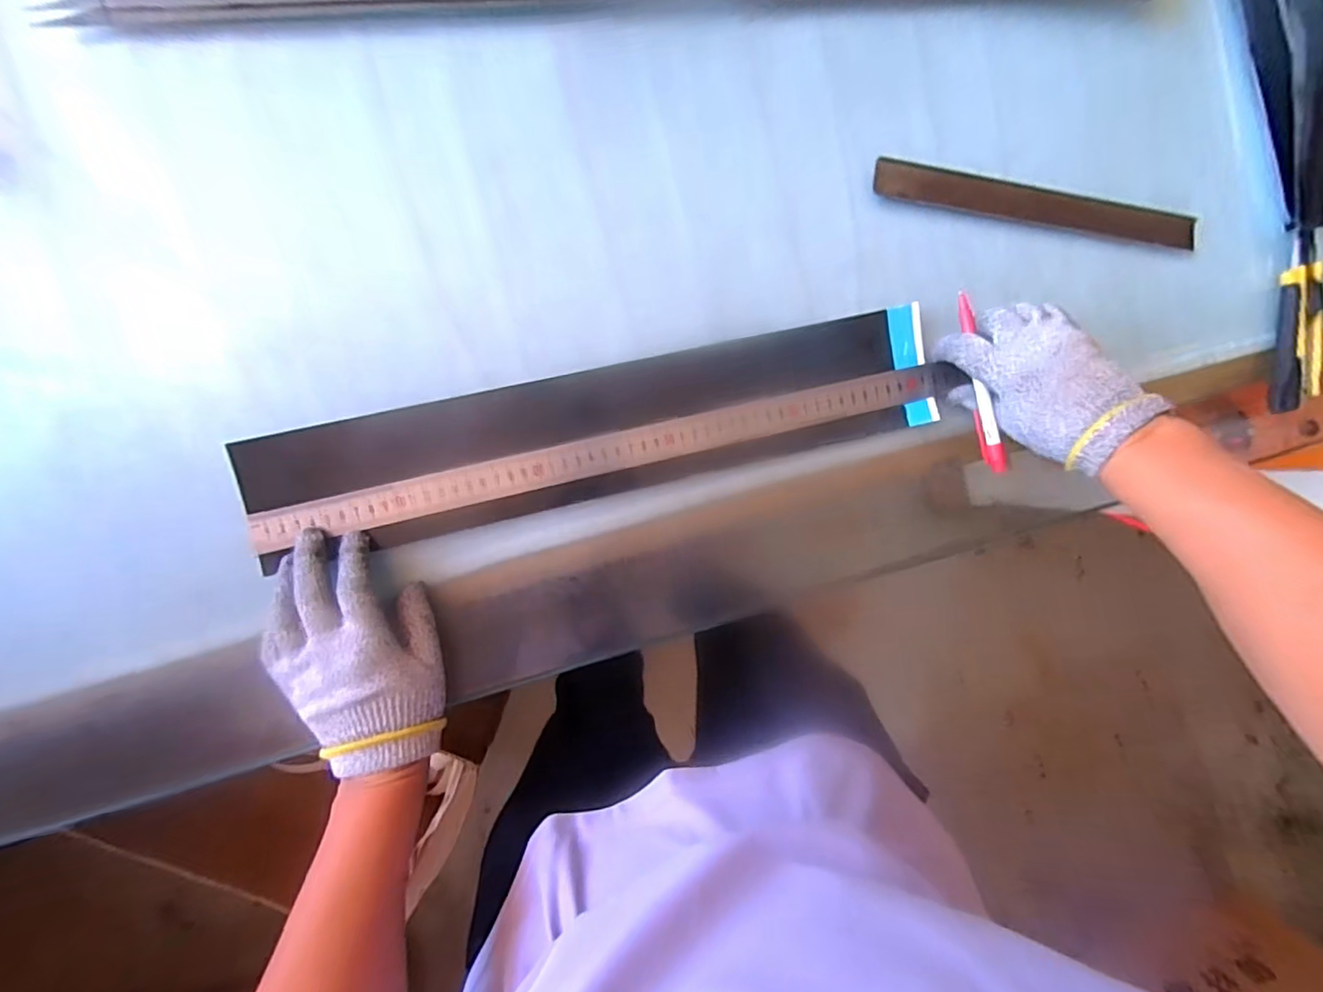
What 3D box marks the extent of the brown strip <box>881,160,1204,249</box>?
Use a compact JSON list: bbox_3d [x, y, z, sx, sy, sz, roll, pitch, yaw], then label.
[{"bbox_3d":[0.314,-0.242,0.473,0.291,0.010,0.032,5,93,-9],"label":"brown strip"}]

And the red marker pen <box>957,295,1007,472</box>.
[{"bbox_3d":[0.238,-0.086,0.426,0.010,0.017,0.138,-8,85,-7],"label":"red marker pen"}]

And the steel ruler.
[{"bbox_3d":[-0.026,-0.034,0.430,0.524,0.010,0.031,-14,106,-6],"label":"steel ruler"}]

